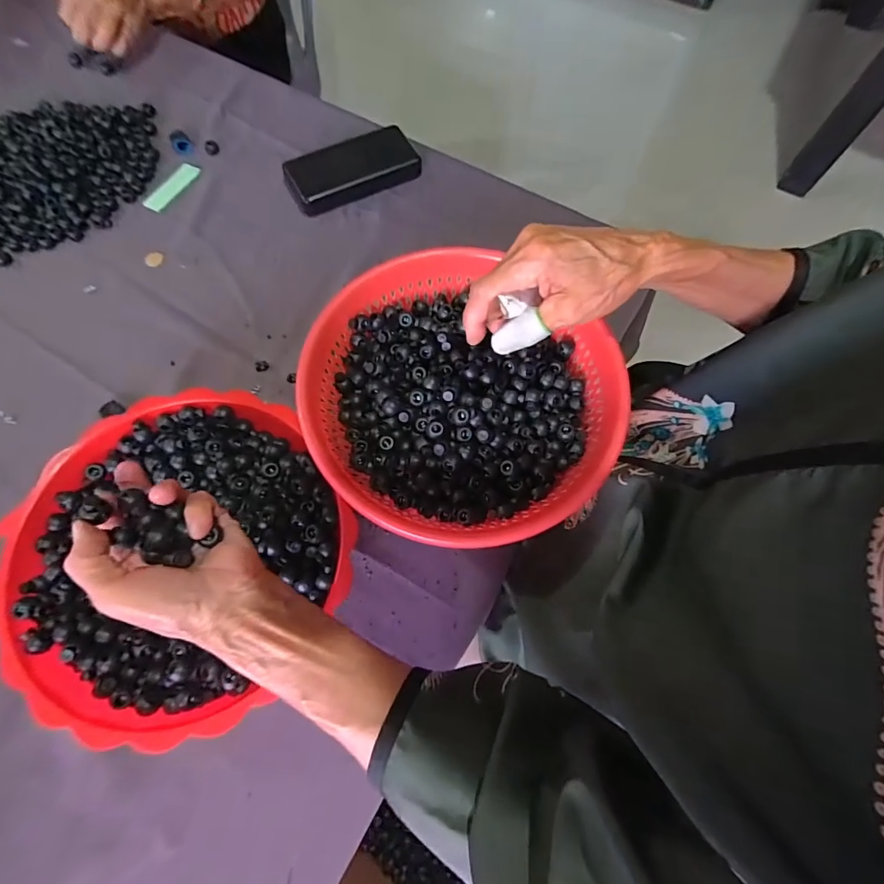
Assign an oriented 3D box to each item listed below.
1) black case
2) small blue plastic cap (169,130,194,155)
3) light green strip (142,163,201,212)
[{"bbox_3d":[-0.109,-0.332,0.555,0.158,0.029,0.080,-24,72,-12],"label":"black case"},{"bbox_3d":[-0.328,-0.376,0.570,0.023,0.013,0.030,-25,72,-12],"label":"small blue plastic cap"},{"bbox_3d":[-0.332,-0.314,0.555,0.026,0.006,0.079,26,69,7],"label":"light green strip"}]

